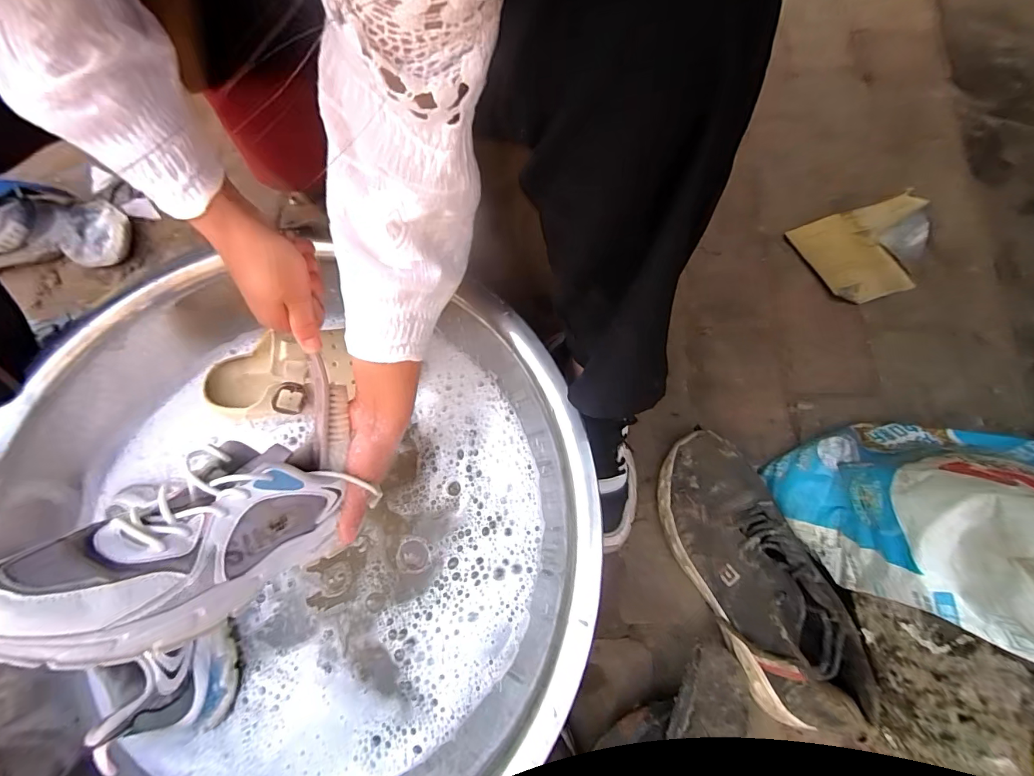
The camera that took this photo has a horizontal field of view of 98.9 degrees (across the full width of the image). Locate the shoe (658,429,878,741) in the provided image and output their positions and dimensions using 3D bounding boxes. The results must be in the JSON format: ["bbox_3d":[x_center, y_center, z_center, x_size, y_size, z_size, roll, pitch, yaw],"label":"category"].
[{"bbox_3d":[0.243,0.180,0.461,0.109,0.101,0.279,-24,74,-6],"label":"shoe"}]

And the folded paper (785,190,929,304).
[{"bbox_3d":[0.503,-0.198,0.626,0.187,0.035,0.146,-14,73,-3],"label":"folded paper"}]

